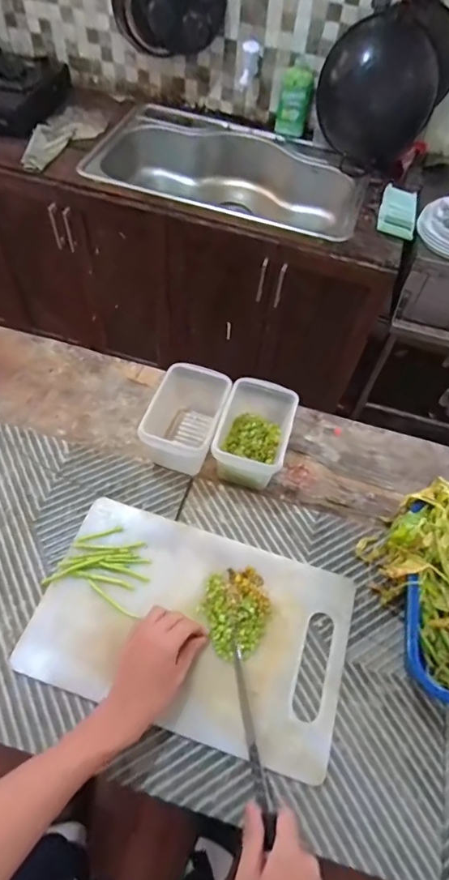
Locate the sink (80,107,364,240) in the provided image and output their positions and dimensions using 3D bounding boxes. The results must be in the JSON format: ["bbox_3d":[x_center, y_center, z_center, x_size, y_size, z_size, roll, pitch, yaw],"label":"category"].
[{"bbox_3d":[0.021,-0.803,1.541,0.831,0.204,0.518,24,58,12],"label":"sink"}]

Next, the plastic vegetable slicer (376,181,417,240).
[{"bbox_3d":[0.503,-0.669,1.373,0.100,0.024,0.235,14,56,5],"label":"plastic vegetable slicer"}]

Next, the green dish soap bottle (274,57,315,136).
[{"bbox_3d":[0.229,-1.090,1.508,0.101,0.198,0.050,20,51,9],"label":"green dish soap bottle"}]

